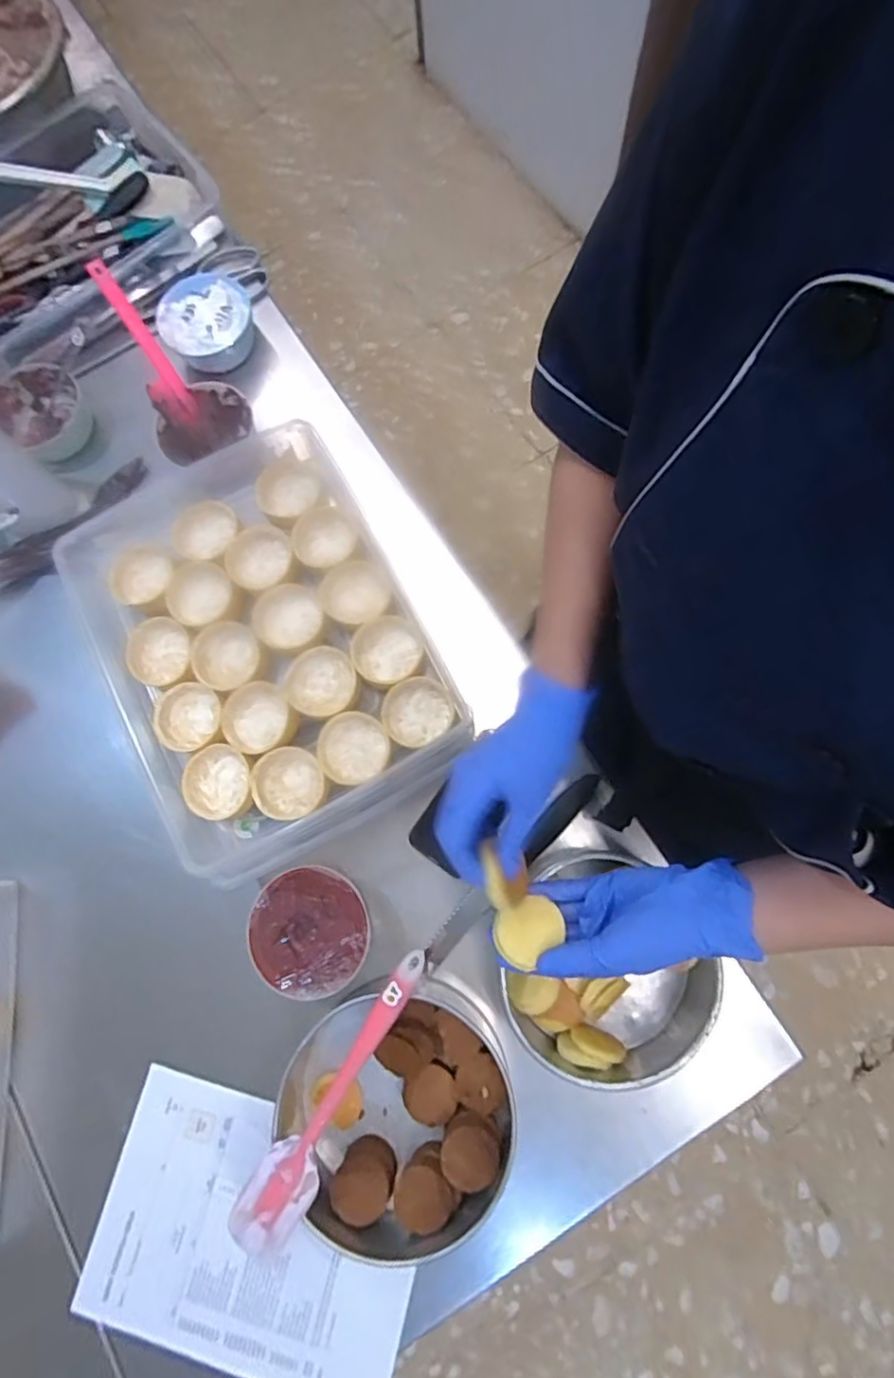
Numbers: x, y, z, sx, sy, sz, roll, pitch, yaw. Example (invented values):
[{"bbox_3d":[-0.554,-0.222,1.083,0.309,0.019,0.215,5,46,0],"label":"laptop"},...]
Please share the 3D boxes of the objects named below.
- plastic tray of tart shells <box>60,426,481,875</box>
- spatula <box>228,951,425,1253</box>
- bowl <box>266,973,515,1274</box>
[{"bbox_3d":[-0.184,-0.045,0.597,0.308,0.073,0.385,-27,76,-3],"label":"plastic tray of tart shells"},{"bbox_3d":[-0.089,0.345,0.512,0.046,0.018,0.256,34,81,11],"label":"spatula"},{"bbox_3d":[-0.041,0.378,0.549,0.207,0.074,0.189,-1,76,3],"label":"bowl"}]

